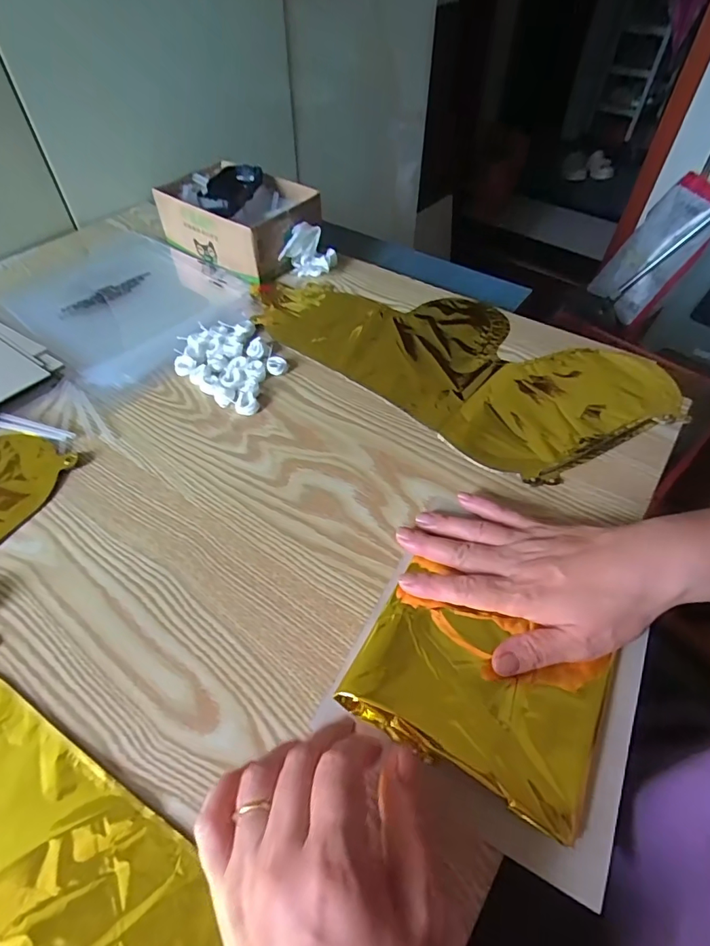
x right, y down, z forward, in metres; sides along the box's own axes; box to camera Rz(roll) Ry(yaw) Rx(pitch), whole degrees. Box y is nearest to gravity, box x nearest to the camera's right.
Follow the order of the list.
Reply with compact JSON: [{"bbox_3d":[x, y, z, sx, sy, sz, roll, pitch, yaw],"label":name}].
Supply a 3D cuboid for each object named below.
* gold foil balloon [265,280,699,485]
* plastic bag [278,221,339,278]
[{"bbox_3d":[0.091,-0.134,0.497,0.410,0.012,0.203,35,59,26],"label":"gold foil balloon"},{"bbox_3d":[-0.057,-0.276,0.588,0.067,0.053,0.048,0,51,1],"label":"plastic bag"}]

